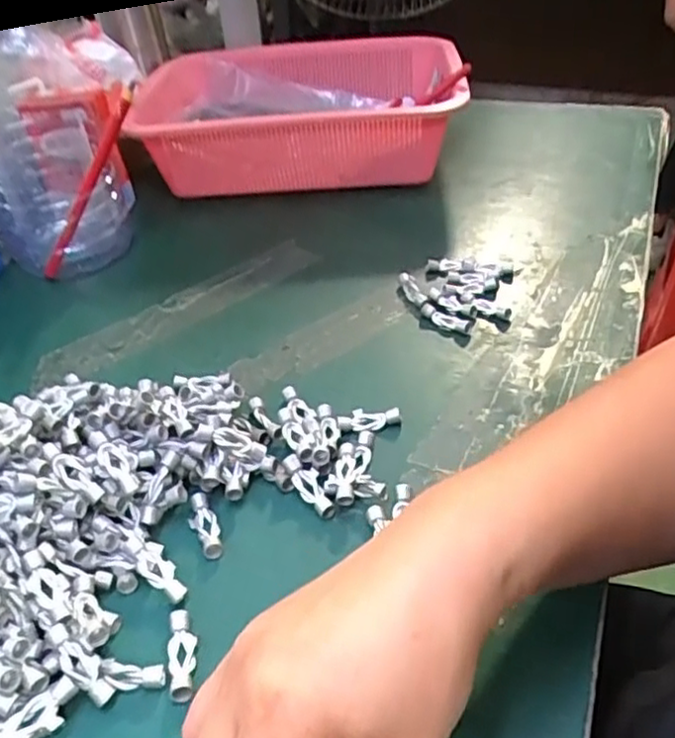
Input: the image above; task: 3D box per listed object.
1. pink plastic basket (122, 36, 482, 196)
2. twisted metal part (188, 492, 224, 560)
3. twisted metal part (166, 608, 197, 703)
[{"bbox_3d":[-0.031,-0.243,0.653,0.277,0.095,0.226,0,40,6],"label":"pink plastic basket"},{"bbox_3d":[-0.066,0.078,0.338,0.013,0.009,0.037,-17,41,-14],"label":"twisted metal part"},{"bbox_3d":[-0.066,0.120,0.286,0.011,0.007,0.038,-9,39,-4],"label":"twisted metal part"}]

